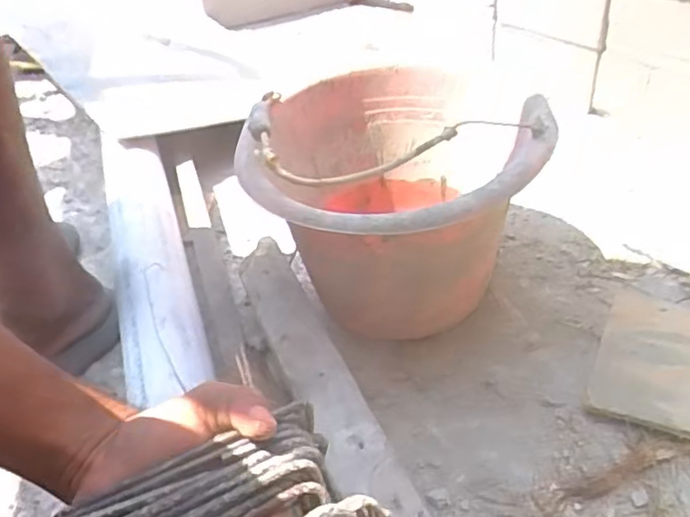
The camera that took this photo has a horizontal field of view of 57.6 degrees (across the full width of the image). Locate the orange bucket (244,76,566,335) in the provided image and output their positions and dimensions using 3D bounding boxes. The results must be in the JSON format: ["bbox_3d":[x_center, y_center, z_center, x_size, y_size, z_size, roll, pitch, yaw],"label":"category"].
[{"bbox_3d":[0.047,-0.051,0.603,0.261,0.223,0.267,-4,40,3],"label":"orange bucket"}]

